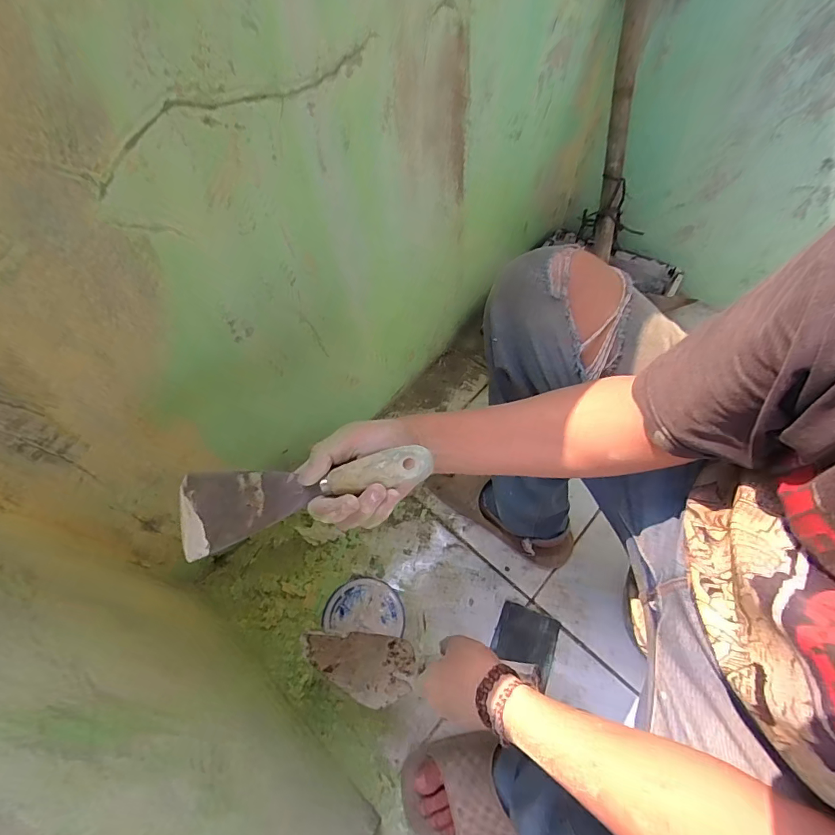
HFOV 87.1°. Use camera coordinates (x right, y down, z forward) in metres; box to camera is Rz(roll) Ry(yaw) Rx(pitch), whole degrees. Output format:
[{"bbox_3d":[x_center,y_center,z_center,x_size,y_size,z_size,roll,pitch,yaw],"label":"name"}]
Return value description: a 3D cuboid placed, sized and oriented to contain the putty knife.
[{"bbox_3d":[-0.090,0.058,0.343,0.199,0.021,0.056,-13,58,4],"label":"putty knife"}]

